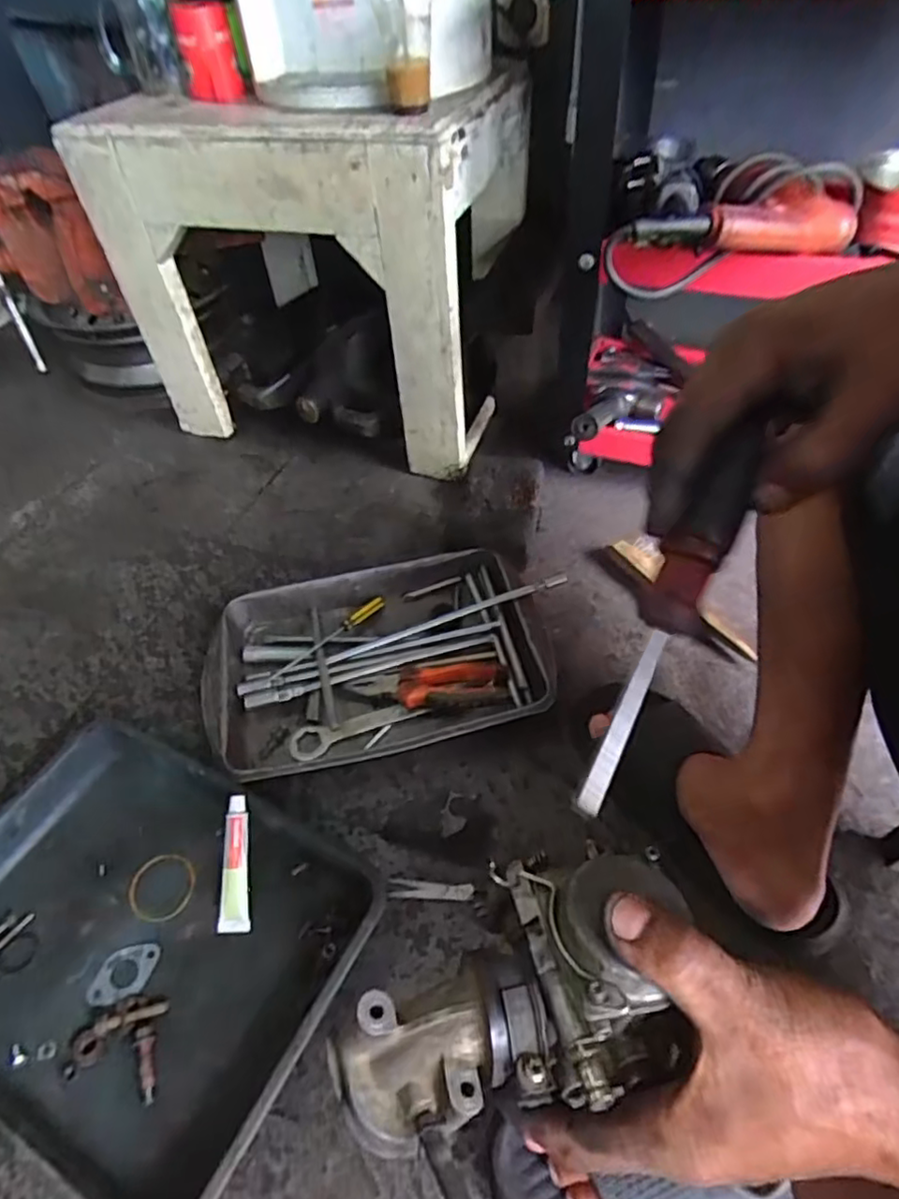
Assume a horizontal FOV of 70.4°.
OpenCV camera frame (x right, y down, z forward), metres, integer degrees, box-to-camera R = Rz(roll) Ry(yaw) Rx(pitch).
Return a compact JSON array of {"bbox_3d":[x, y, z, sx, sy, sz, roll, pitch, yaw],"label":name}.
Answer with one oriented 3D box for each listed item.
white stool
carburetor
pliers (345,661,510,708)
[{"bbox_3d":[-0.176,-0.494,0.957,0.543,0.424,0.362,16,52,19],"label":"white stool"},{"bbox_3d":[0.022,0.158,0.262,0.144,0.057,0.081,-11,48,-3],"label":"carburetor"},{"bbox_3d":[-0.023,0.087,0.676,0.166,0.017,0.062,-6,48,1],"label":"pliers"}]

